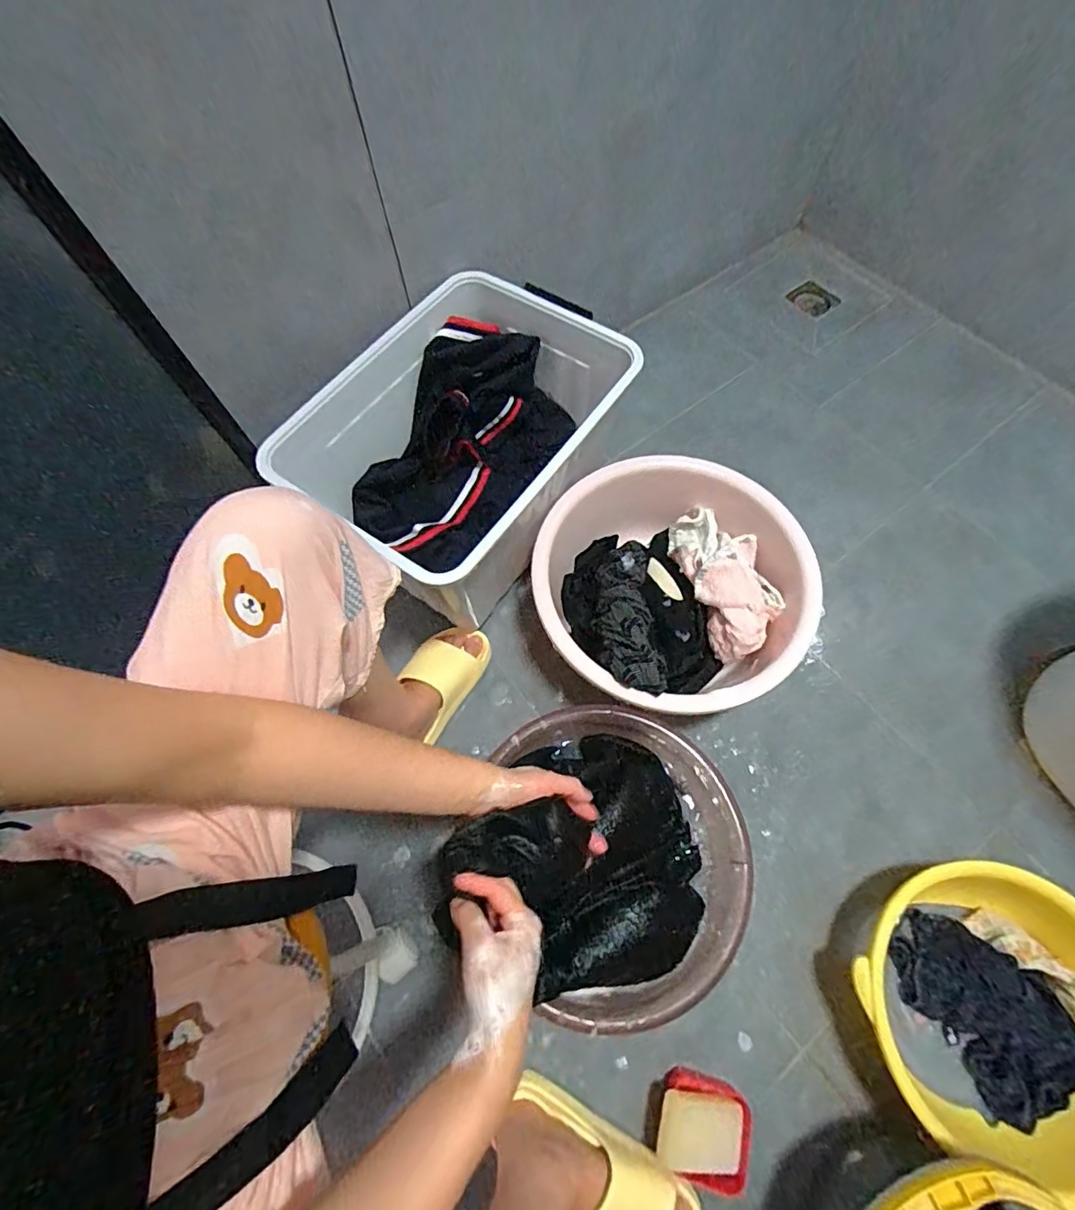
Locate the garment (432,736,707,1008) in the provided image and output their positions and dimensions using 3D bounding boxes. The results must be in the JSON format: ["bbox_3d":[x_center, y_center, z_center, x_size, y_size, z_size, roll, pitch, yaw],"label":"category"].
[{"bbox_3d":[0.061,0.308,0.621,0.269,0.082,0.293,40,73,15],"label":"garment"}]

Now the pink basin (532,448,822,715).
[{"bbox_3d":[0.192,-0.024,0.792,0.379,0.173,0.381,0,65,0],"label":"pink basin"}]

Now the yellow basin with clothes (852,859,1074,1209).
[{"bbox_3d":[0.515,0.454,0.606,0.287,0.136,0.275,0,65,0],"label":"yellow basin with clothes"}]

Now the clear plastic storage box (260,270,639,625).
[{"bbox_3d":[-0.104,-0.220,0.802,0.326,0.259,0.455,33,69,14],"label":"clear plastic storage box"}]

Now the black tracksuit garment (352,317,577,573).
[{"bbox_3d":[-0.119,-0.235,0.824,0.204,0.201,0.347,30,69,13],"label":"black tracksuit garment"}]

